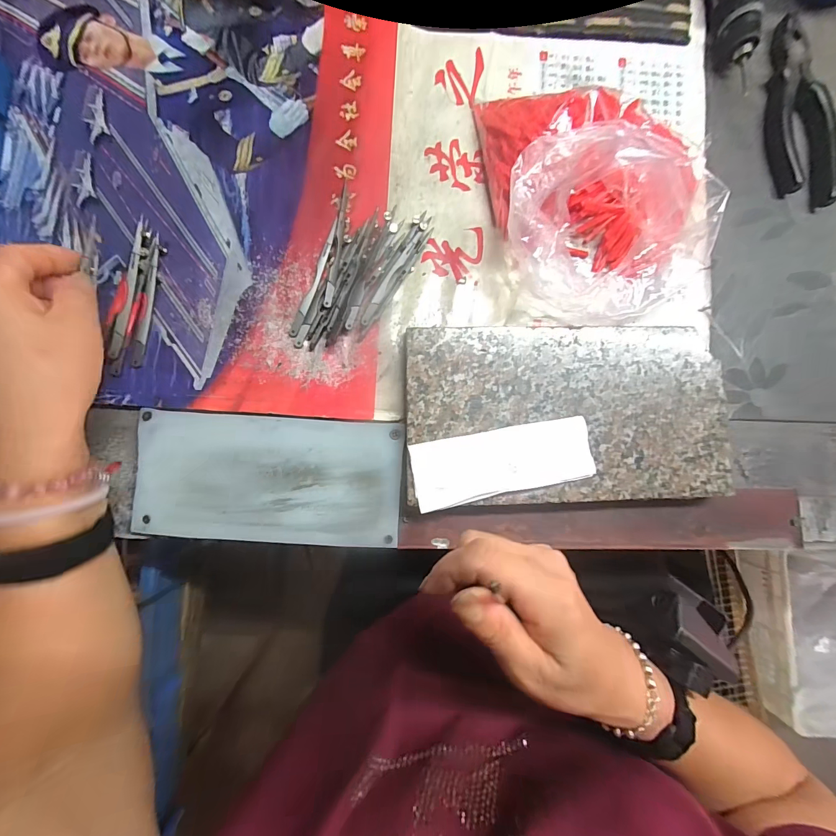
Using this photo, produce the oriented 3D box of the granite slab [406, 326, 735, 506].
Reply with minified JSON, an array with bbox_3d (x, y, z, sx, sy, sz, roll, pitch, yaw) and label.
[{"bbox_3d":[0.111,-0.004,0.284,0.236,0.024,0.130,-1,85,-3],"label":"granite slab"}]

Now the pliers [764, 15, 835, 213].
[{"bbox_3d":[0.329,-0.266,0.319,0.045,0.017,0.167,-3,85,-3],"label":"pliers"}]

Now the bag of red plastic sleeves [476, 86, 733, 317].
[{"bbox_3d":[0.141,-0.176,0.281,0.162,0.069,0.194,-7,85,-3],"label":"bag of red plastic sleeves"}]

